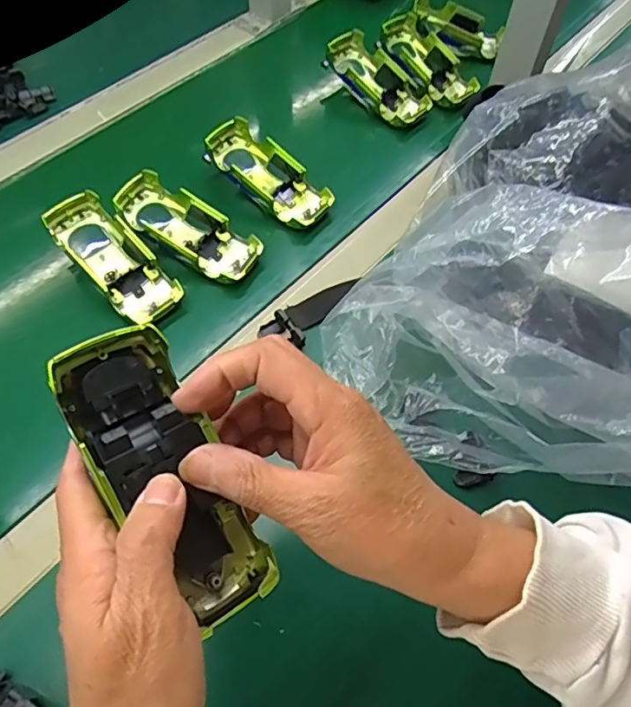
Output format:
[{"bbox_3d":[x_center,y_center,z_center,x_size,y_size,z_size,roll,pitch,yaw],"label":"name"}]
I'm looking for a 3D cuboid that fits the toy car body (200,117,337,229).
[{"bbox_3d":[-0.048,-0.172,0.545,0.135,0.032,0.057,42,64,5],"label":"toy car body"}]

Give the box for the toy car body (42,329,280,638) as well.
[{"bbox_3d":[-0.065,0.052,0.245,0.051,0.028,0.131,-31,92,-19],"label":"toy car body"}]

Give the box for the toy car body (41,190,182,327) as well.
[{"bbox_3d":[-0.175,-0.079,0.482,0.055,0.034,0.132,-39,80,-23],"label":"toy car body"}]

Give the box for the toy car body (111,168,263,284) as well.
[{"bbox_3d":[-0.116,-0.111,0.504,0.133,0.035,0.055,33,62,5],"label":"toy car body"}]

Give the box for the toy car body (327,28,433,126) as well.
[{"bbox_3d":[0.069,-0.313,0.638,0.067,0.039,0.138,-42,83,-20],"label":"toy car body"}]

